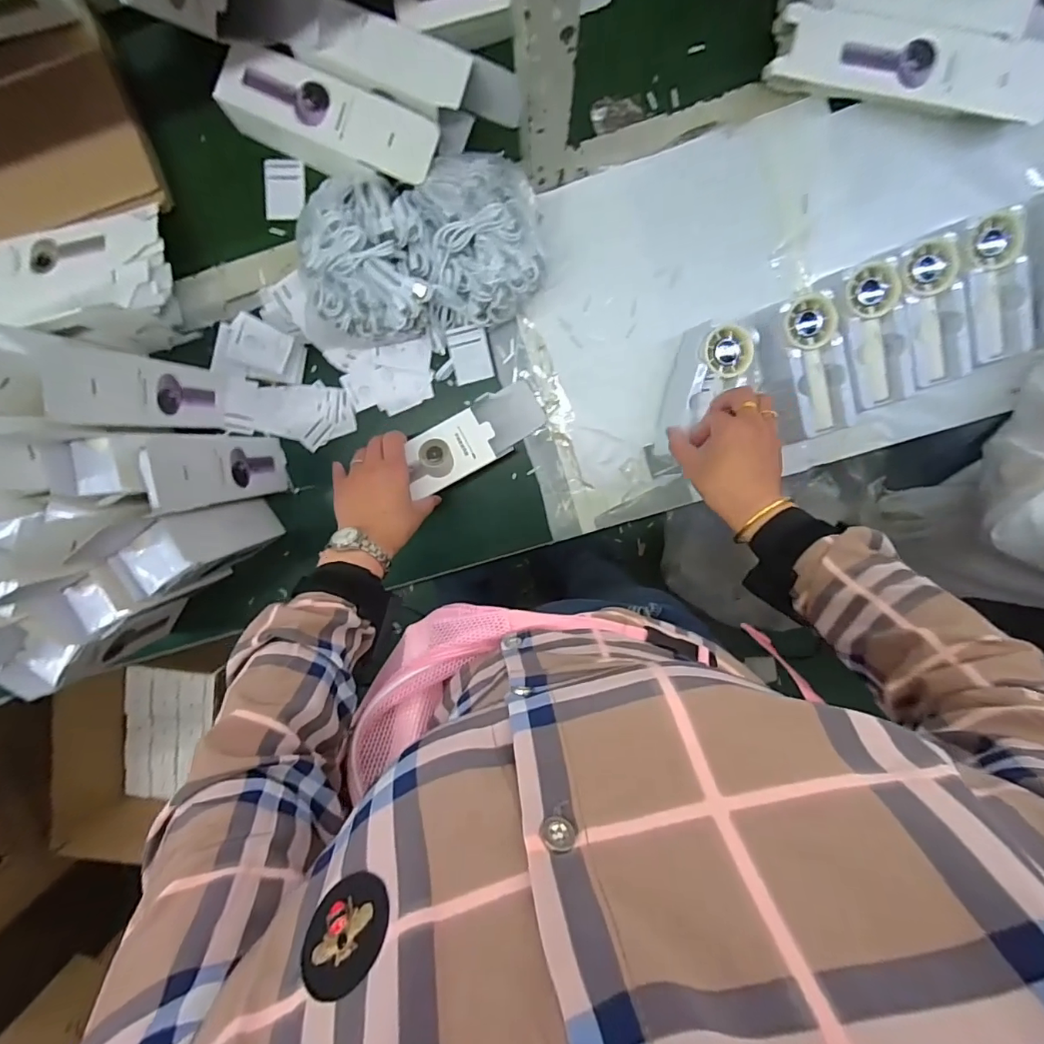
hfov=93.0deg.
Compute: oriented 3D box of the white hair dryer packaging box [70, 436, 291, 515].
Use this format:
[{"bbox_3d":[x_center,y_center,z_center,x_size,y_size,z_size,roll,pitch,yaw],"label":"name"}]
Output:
[{"bbox_3d":[-0.372,-0.059,0.540,0.138,0.221,0.068,2,98,2],"label":"white hair dryer packaging box"}]

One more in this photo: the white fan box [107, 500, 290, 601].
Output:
[{"bbox_3d":[-0.353,0.025,0.566,0.086,0.166,0.066,-23,96,5],"label":"white fan box"}]

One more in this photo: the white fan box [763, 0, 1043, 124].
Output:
[{"bbox_3d":[0.421,-0.515,0.530,0.290,0.049,0.126,10,98,1],"label":"white fan box"}]

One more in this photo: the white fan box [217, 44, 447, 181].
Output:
[{"bbox_3d":[-0.212,-0.441,0.556,0.237,0.050,0.081,23,98,-1],"label":"white fan box"}]

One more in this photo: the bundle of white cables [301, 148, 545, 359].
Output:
[{"bbox_3d":[-0.111,-0.306,0.567,0.263,0.073,0.187,-13,97,4],"label":"bundle of white cables"}]

